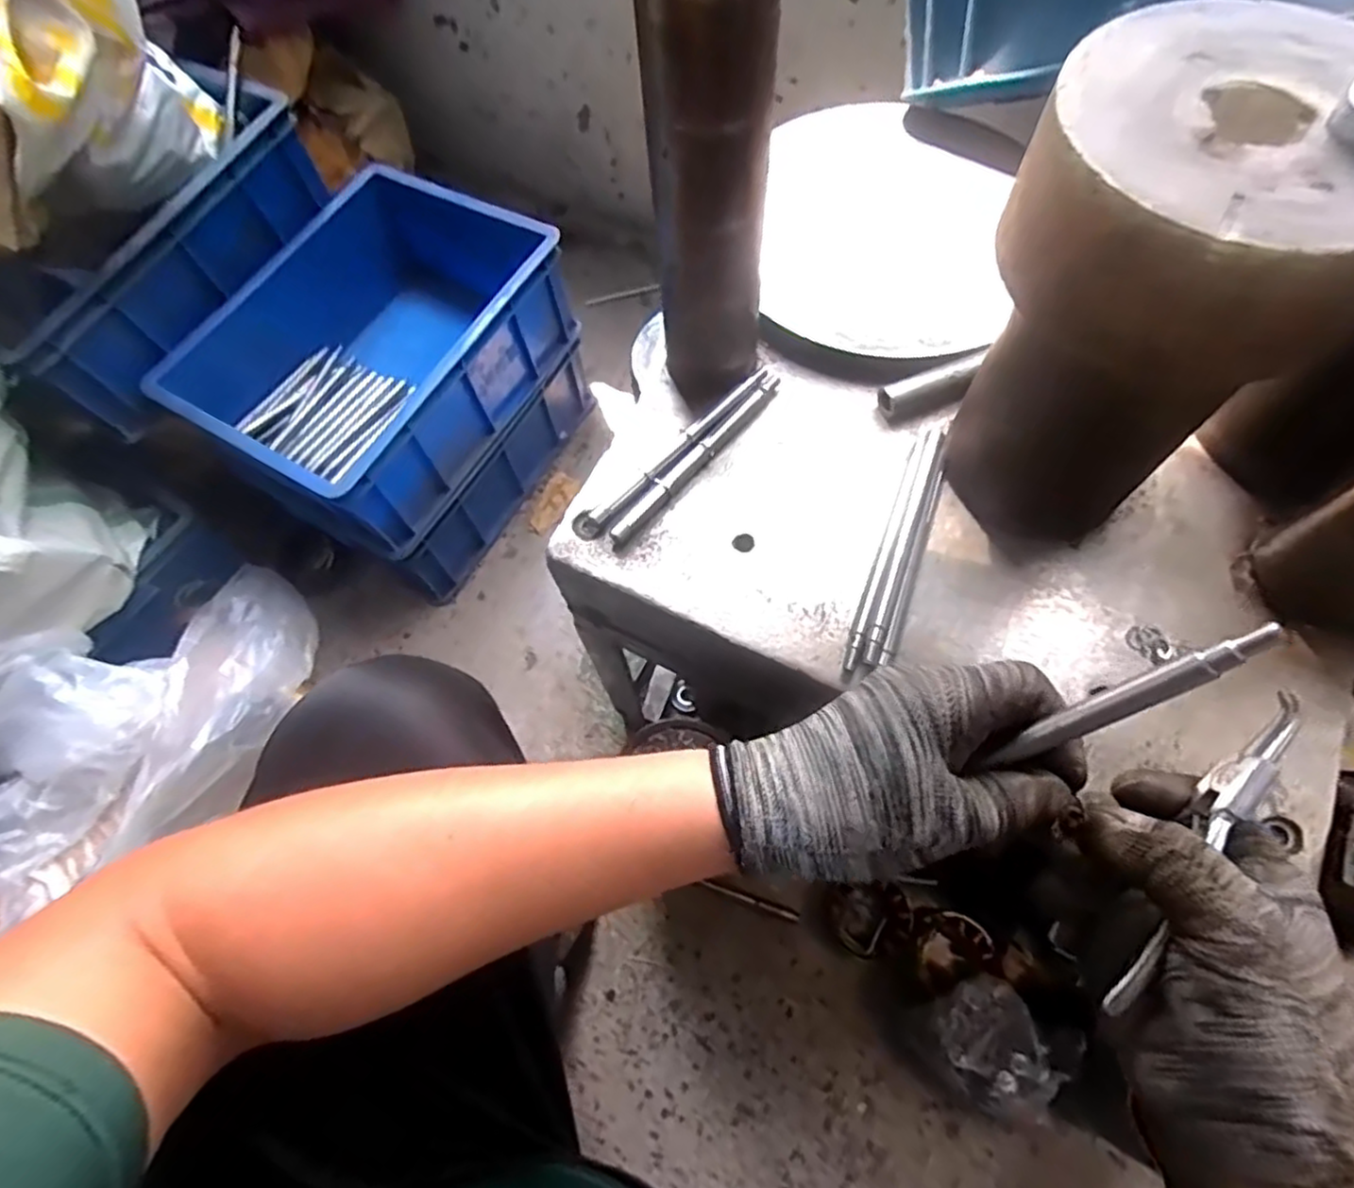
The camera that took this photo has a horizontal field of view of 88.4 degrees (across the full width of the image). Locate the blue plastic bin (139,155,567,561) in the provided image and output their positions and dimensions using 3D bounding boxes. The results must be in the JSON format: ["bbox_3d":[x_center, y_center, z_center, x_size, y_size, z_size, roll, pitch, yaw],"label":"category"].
[{"bbox_3d":[-0.340,-0.295,0.839,0.290,0.156,0.416,27,71,14],"label":"blue plastic bin"}]

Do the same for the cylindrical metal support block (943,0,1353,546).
[{"bbox_3d":[0.222,-0.133,0.356,0.131,0.213,0.134,-1,66,3],"label":"cylindrical metal support block"}]

